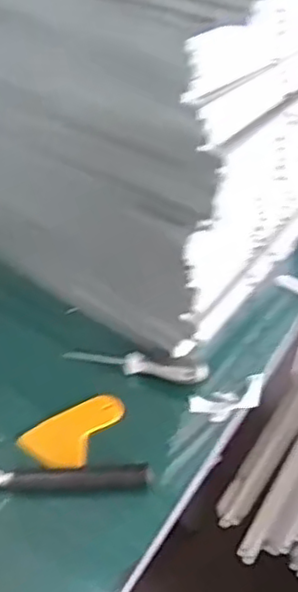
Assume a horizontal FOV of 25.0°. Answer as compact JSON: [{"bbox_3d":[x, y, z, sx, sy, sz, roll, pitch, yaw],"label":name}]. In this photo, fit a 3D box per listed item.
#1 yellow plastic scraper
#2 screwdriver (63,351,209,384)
[{"bbox_3d":[-0.072,0.138,0.699,0.111,0.012,0.067,-30,52,-30],"label":"yellow plastic scraper"},{"bbox_3d":[-0.013,0.078,0.753,0.156,0.024,0.020,5,43,2],"label":"screwdriver"}]

